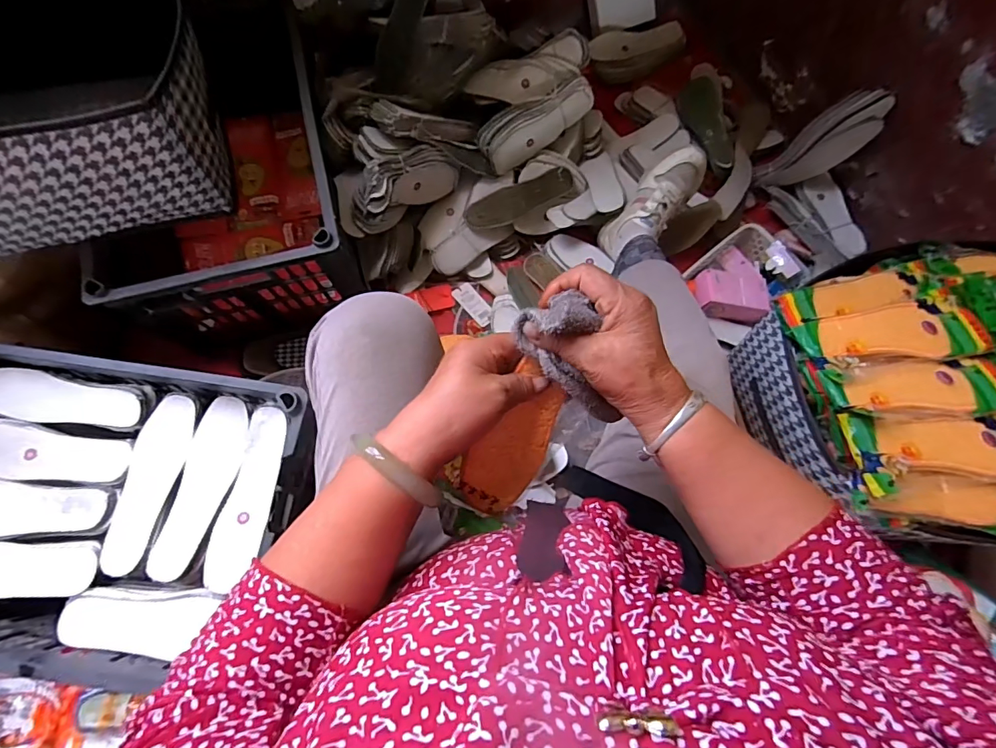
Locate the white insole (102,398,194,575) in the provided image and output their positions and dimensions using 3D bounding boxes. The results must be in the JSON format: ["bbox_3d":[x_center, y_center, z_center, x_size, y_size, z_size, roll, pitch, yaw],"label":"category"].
[{"bbox_3d":[-0.448,0.136,0.587,0.070,0.014,0.220,11,74,3],"label":"white insole"}]

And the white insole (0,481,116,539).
[{"bbox_3d":[-0.600,0.170,0.574,0.222,0.011,0.067,1,74,1],"label":"white insole"}]

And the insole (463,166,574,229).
[{"bbox_3d":[0.042,-0.340,0.881,0.218,0.006,0.072,-30,76,-8],"label":"insole"}]

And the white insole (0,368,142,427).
[{"bbox_3d":[-0.575,0.033,0.604,0.216,0.022,0.067,6,103,-1],"label":"white insole"}]

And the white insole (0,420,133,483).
[{"bbox_3d":[-0.592,0.102,0.594,0.224,0.022,0.068,6,74,2],"label":"white insole"}]

